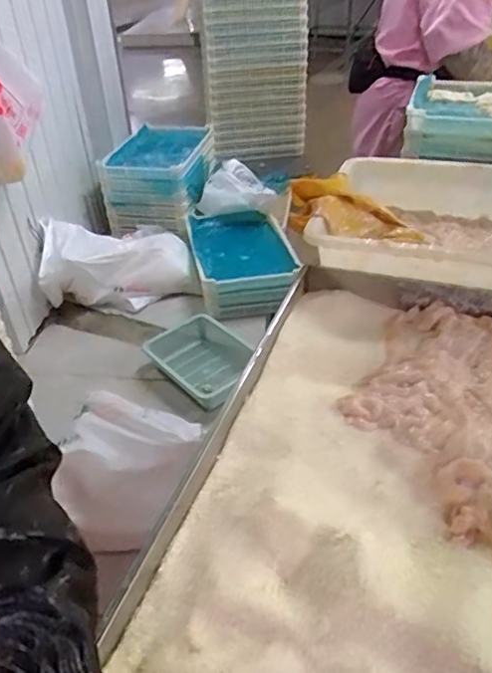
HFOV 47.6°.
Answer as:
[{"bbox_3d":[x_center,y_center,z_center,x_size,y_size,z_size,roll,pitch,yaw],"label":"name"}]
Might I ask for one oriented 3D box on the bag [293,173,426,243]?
[{"bbox_3d":[0.196,-0.216,0.989,0.248,0.066,0.145,15,36,-14],"label":"bag"}]

